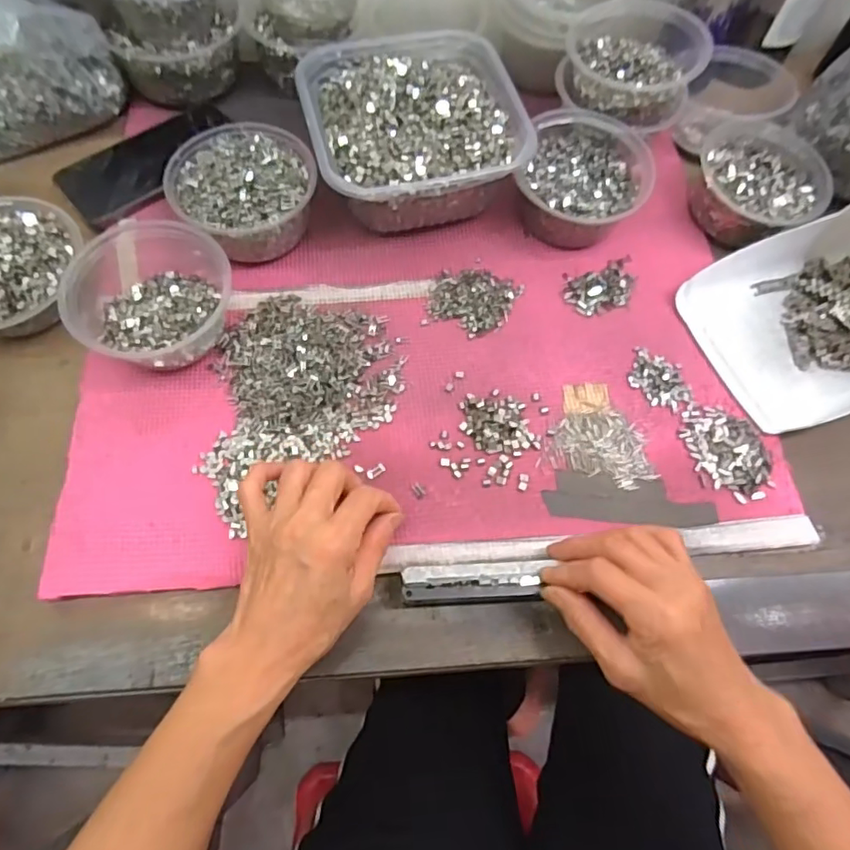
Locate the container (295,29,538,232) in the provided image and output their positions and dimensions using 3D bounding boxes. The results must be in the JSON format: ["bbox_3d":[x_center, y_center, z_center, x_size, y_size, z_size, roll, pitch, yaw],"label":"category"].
[{"bbox_3d":[-0.014,-0.258,0.507,0.169,0.075,0.186,-13,68,-7],"label":"container"}]

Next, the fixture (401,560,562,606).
[{"bbox_3d":[0.032,0.103,0.375,0.090,0.013,0.024,-3,67,-2],"label":"fixture"}]

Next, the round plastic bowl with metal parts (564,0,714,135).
[{"bbox_3d":[0.182,-0.315,0.505,0.111,0.058,0.107,1,65,-2],"label":"round plastic bowl with metal parts"}]

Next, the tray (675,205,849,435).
[{"bbox_3d":[0.316,-0.092,0.446,0.176,0.076,0.153,-19,69,-10],"label":"tray"}]

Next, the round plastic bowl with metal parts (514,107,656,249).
[{"bbox_3d":[0.135,-0.207,0.499,0.105,0.058,0.117,19,68,6],"label":"round plastic bowl with metal parts"}]

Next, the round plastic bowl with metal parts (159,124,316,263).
[{"bbox_3d":[-0.147,-0.190,0.480,0.110,0.062,0.110,1,67,-2],"label":"round plastic bowl with metal parts"}]

